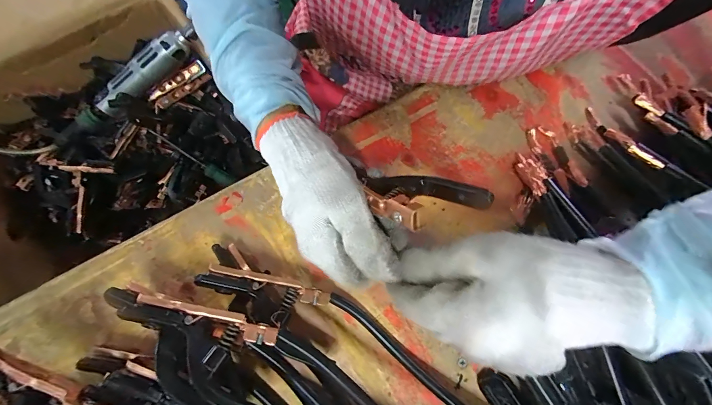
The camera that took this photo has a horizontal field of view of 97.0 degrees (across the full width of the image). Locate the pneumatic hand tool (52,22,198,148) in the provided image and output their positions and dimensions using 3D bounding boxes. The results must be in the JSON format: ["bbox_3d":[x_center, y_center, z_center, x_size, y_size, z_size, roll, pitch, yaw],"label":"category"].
[{"bbox_3d":[-0.330,-0.155,0.443,0.261,0.035,0.032,-34,79,8],"label":"pneumatic hand tool"}]

